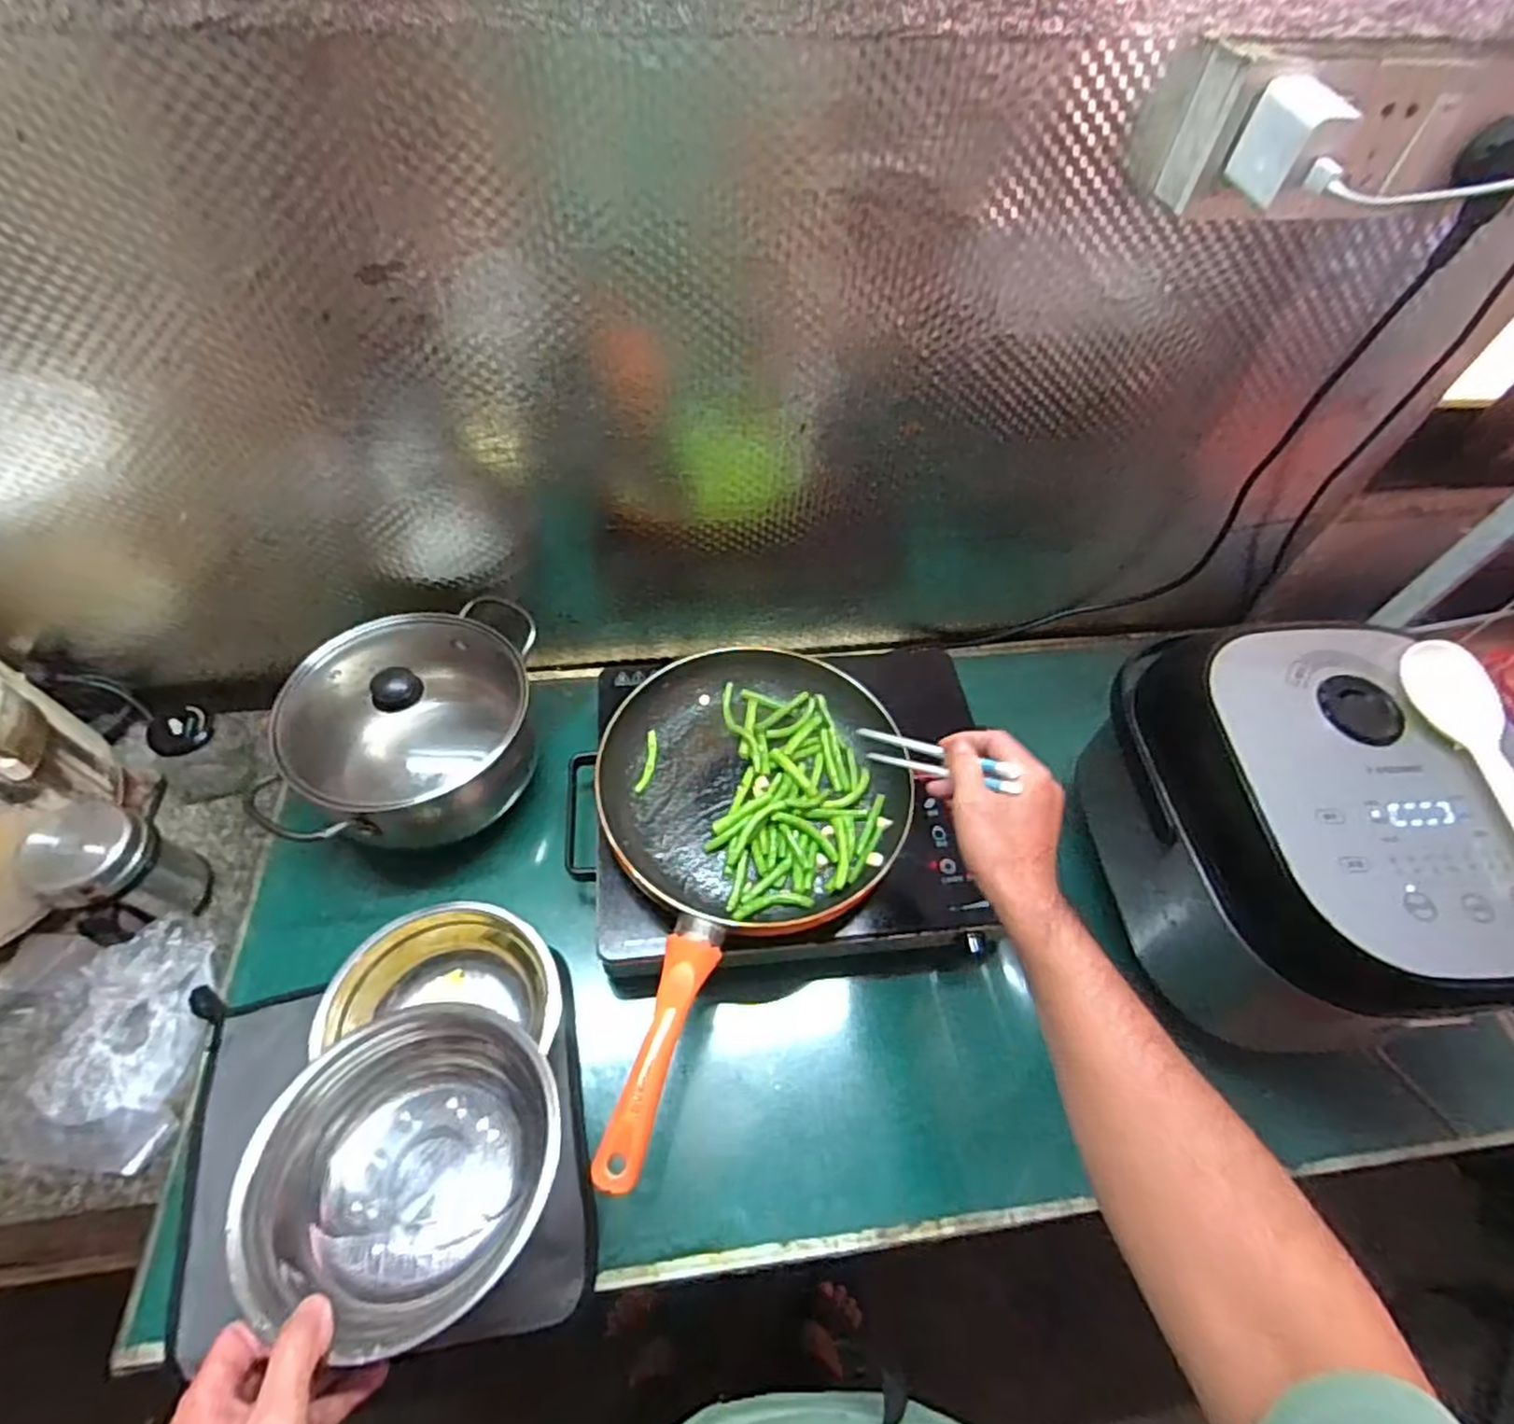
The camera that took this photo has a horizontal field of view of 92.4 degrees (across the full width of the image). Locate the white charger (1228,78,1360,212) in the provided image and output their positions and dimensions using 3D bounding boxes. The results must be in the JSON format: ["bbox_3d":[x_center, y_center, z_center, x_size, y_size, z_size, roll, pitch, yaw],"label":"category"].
[{"bbox_3d":[0.324,-0.347,0.443,0.029,0.051,0.054,-1,55,-5],"label":"white charger"}]

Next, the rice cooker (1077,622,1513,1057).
[{"bbox_3d":[0.450,0.097,0.611,0.244,0.217,0.302,-1,55,-5],"label":"rice cooker"}]

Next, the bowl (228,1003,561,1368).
[{"bbox_3d":[-0.217,0.287,0.458,0.179,0.064,0.168,-3,56,-7],"label":"bowl"}]

